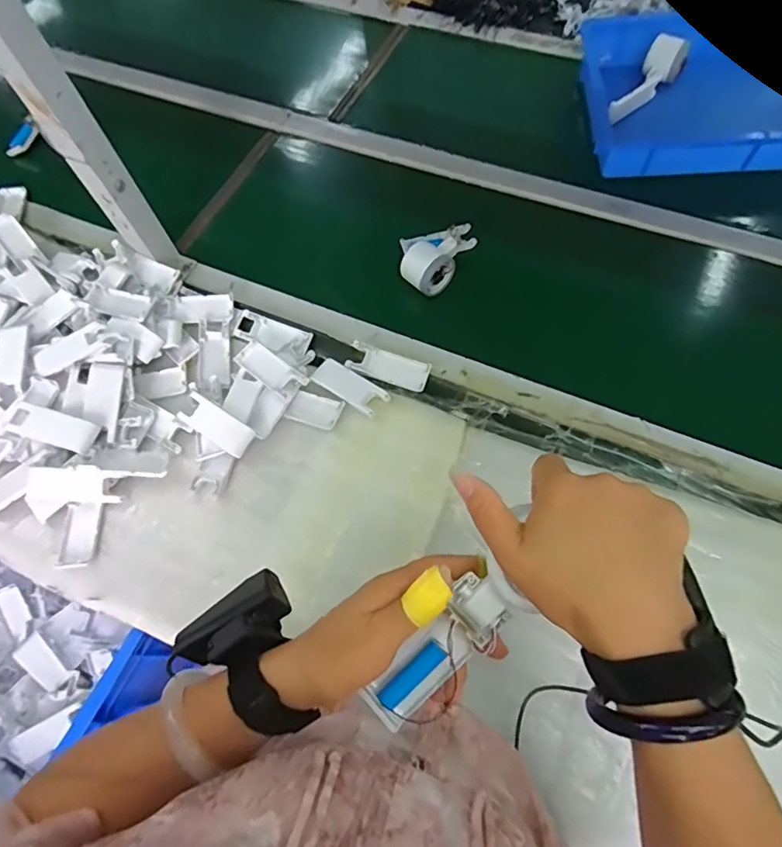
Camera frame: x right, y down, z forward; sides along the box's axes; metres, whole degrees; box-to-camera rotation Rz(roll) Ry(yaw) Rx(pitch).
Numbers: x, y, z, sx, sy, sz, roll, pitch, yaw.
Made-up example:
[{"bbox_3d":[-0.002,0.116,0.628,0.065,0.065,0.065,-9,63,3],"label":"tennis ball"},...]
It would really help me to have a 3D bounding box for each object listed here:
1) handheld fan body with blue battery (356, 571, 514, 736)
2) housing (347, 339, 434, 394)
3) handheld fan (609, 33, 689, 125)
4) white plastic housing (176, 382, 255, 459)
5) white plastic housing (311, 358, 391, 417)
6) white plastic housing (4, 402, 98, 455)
[{"bbox_3d":[0.031,0.143,0.326,0.036,0.027,0.114,44,97,20],"label":"handheld fan body with blue battery"},{"bbox_3d":[-0.002,-0.074,0.669,0.105,0.009,0.041,18,67,12],"label":"housing"},{"bbox_3d":[0.400,-0.535,0.821,0.057,0.062,0.174,35,72,18],"label":"handheld fan"},{"bbox_3d":[-0.217,-0.001,0.637,0.115,0.019,0.041,34,72,17],"label":"white plastic housing"},{"bbox_3d":[-0.054,-0.047,0.648,0.101,0.015,0.044,33,71,17],"label":"white plastic housing"},{"bbox_3d":[-0.399,0.005,0.615,0.103,0.015,0.037,18,67,-2],"label":"white plastic housing"}]

